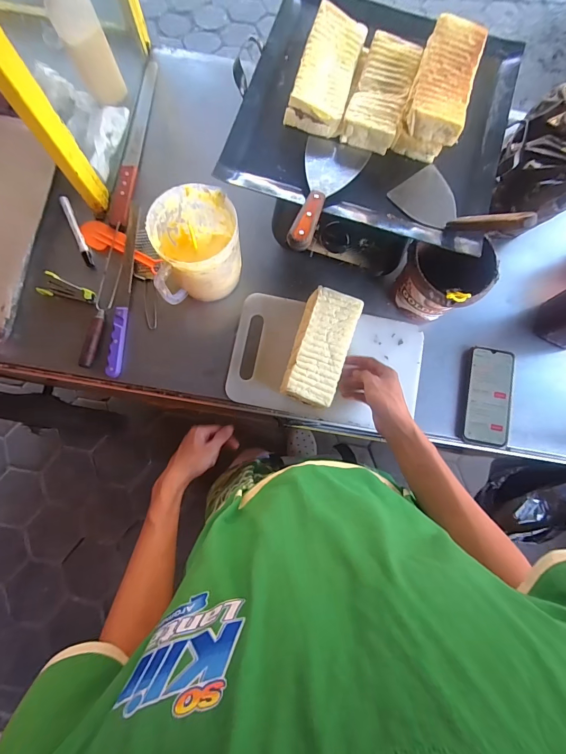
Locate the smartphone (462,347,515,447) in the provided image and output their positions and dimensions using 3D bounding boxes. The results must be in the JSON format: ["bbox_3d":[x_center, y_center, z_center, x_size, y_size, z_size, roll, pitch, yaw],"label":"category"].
[{"bbox_3d":[0.355,0.032,0.614,0.078,0.014,0.165,10,80,1],"label":"smartphone"}]

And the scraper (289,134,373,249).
[{"bbox_3d":[0.054,-0.264,0.509,0.088,0.022,0.212,20,66,3],"label":"scraper"}]

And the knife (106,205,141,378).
[{"bbox_3d":[-0.274,-0.155,0.620,0.020,0.016,0.309,4,80,0],"label":"knife"}]

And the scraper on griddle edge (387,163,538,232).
[{"bbox_3d":[0.239,-0.225,0.489,0.080,0.052,0.193,-32,48,-6],"label":"scraper on griddle edge"}]

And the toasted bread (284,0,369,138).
[{"bbox_3d":[0.071,-0.456,0.532,0.085,0.038,0.179,18,80,2],"label":"toasted bread"}]

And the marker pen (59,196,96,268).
[{"bbox_3d":[-0.367,-0.260,0.635,0.014,0.013,0.141,-25,81,-5],"label":"marker pen"}]

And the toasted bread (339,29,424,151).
[{"bbox_3d":[0.151,-0.433,0.538,0.076,0.029,0.181,19,80,3],"label":"toasted bread"}]

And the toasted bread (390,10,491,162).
[{"bbox_3d":[0.230,-0.420,0.523,0.082,0.061,0.180,19,80,3],"label":"toasted bread"}]

